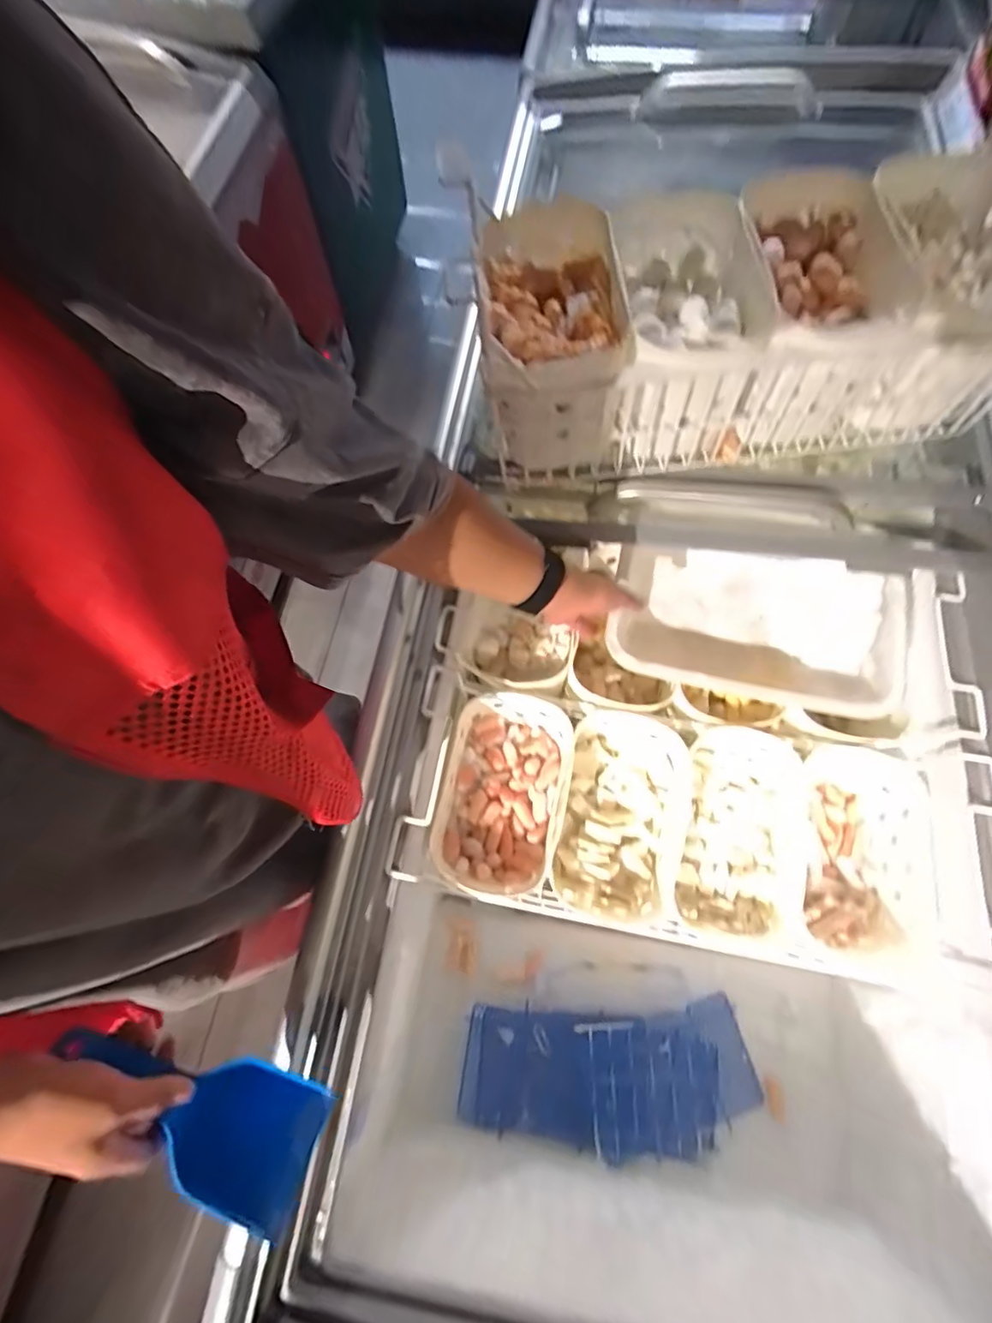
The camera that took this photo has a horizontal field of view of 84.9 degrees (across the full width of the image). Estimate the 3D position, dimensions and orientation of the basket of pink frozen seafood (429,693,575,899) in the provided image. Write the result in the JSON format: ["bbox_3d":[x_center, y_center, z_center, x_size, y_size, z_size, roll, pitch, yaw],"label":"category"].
[{"bbox_3d":[0.009,0.184,0.757,0.165,0.094,0.255,12,69,8],"label":"basket of pink frozen seafood"}]

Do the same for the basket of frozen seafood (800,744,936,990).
[{"bbox_3d":[0.504,0.268,0.748,0.140,0.090,0.291,14,69,9],"label":"basket of frozen seafood"}]

